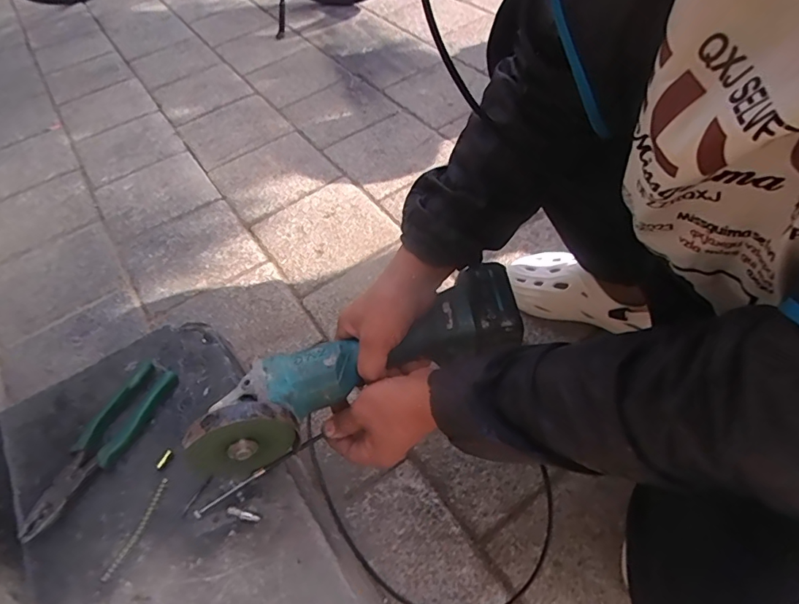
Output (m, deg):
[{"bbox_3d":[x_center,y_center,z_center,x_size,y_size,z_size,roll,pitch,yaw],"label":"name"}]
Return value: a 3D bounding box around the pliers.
[{"bbox_3d":[-0.332,0.158,0.531,0.057,0.017,0.202,18,58,21],"label":"pliers"}]

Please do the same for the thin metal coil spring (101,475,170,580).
[{"bbox_3d":[-0.261,0.226,0.477,0.010,0.004,0.098,12,56,17],"label":"thin metal coil spring"}]

